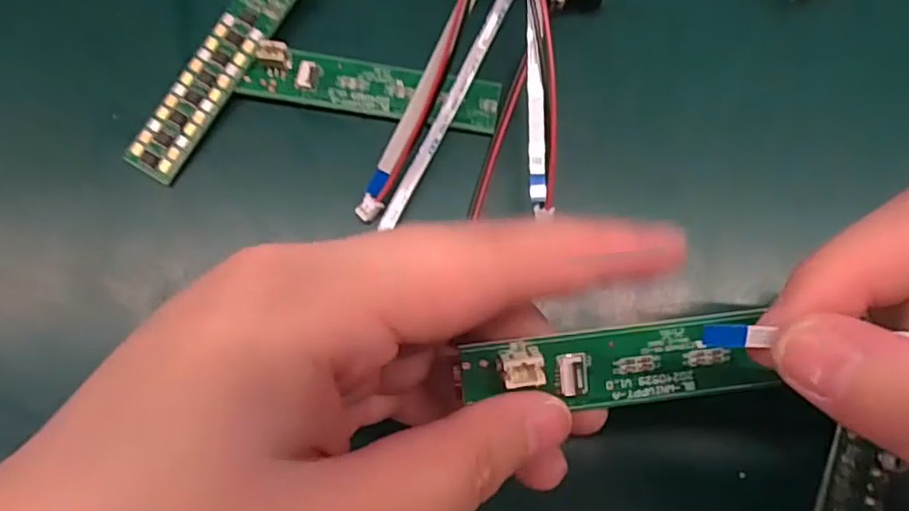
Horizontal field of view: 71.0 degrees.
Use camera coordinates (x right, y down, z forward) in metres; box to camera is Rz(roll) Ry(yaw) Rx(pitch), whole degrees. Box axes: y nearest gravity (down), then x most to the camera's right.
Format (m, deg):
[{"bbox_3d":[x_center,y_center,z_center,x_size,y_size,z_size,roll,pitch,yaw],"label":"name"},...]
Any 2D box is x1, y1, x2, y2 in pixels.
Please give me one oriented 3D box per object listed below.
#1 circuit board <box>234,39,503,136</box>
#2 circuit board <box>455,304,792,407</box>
[{"bbox_3d":[-0.026,-0.053,0.198,0.079,0.008,0.018,11,81,0],"label":"circuit board"},{"bbox_3d":[0.035,0.023,0.136,0.065,0.010,0.017,-1,75,-9],"label":"circuit board"}]

